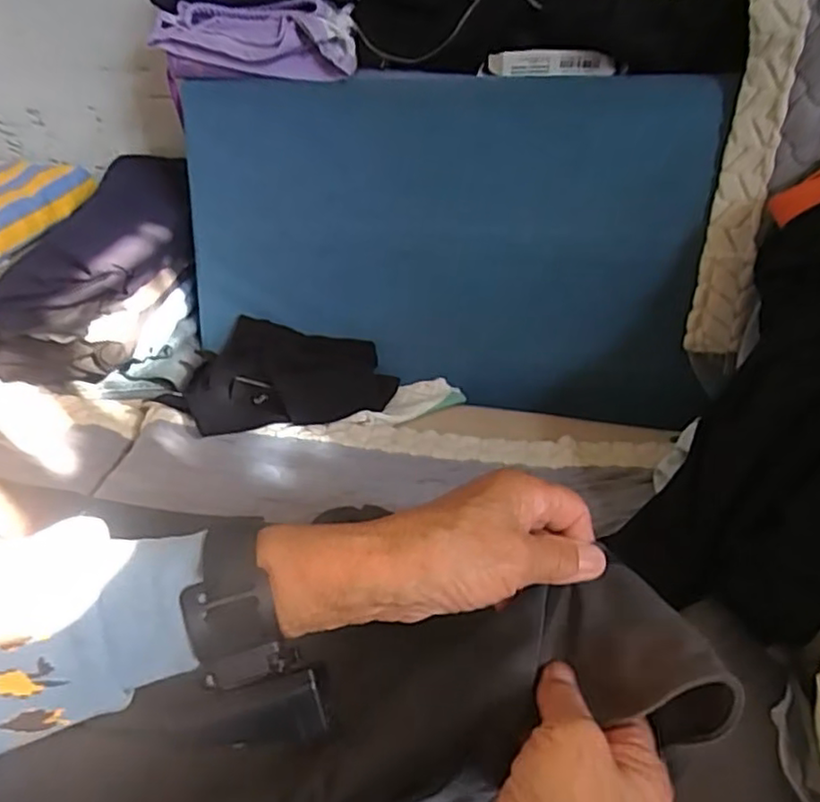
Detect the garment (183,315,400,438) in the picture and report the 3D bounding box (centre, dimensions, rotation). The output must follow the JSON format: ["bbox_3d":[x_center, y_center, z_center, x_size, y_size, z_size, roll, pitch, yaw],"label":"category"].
[{"bbox_3d":[-0.133,-0.032,0.719,0.230,0.050,0.156,-4,33,-4],"label":"garment"}]

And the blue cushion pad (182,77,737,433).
[{"bbox_3d":[0.026,-0.160,0.704,0.561,0.333,0.050,5,20,9],"label":"blue cushion pad"}]

